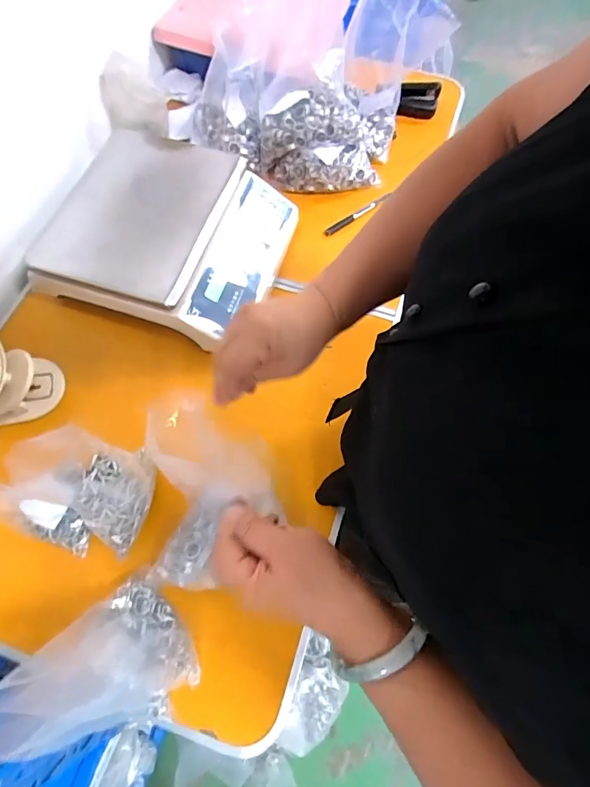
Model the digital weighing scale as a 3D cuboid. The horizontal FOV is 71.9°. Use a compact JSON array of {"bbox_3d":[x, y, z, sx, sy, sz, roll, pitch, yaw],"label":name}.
[{"bbox_3d":[-0.183,-0.242,0.633,0.305,0.122,0.295,18,68,8],"label":"digital weighing scale"}]

